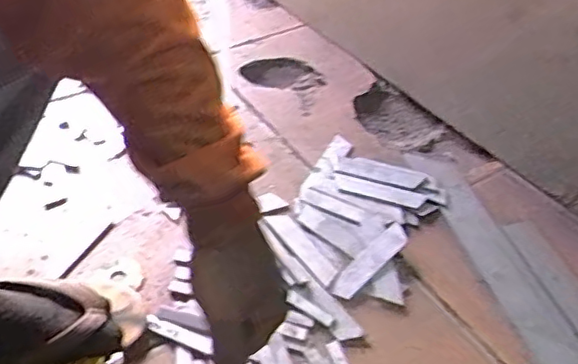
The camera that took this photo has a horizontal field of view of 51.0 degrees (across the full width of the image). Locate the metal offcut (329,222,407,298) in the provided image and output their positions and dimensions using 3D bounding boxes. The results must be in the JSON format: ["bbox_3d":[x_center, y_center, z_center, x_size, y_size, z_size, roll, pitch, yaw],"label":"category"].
[{"bbox_3d":[0.082,0.078,0.609,0.027,0.008,0.107,28,49,33],"label":"metal offcut"}]

